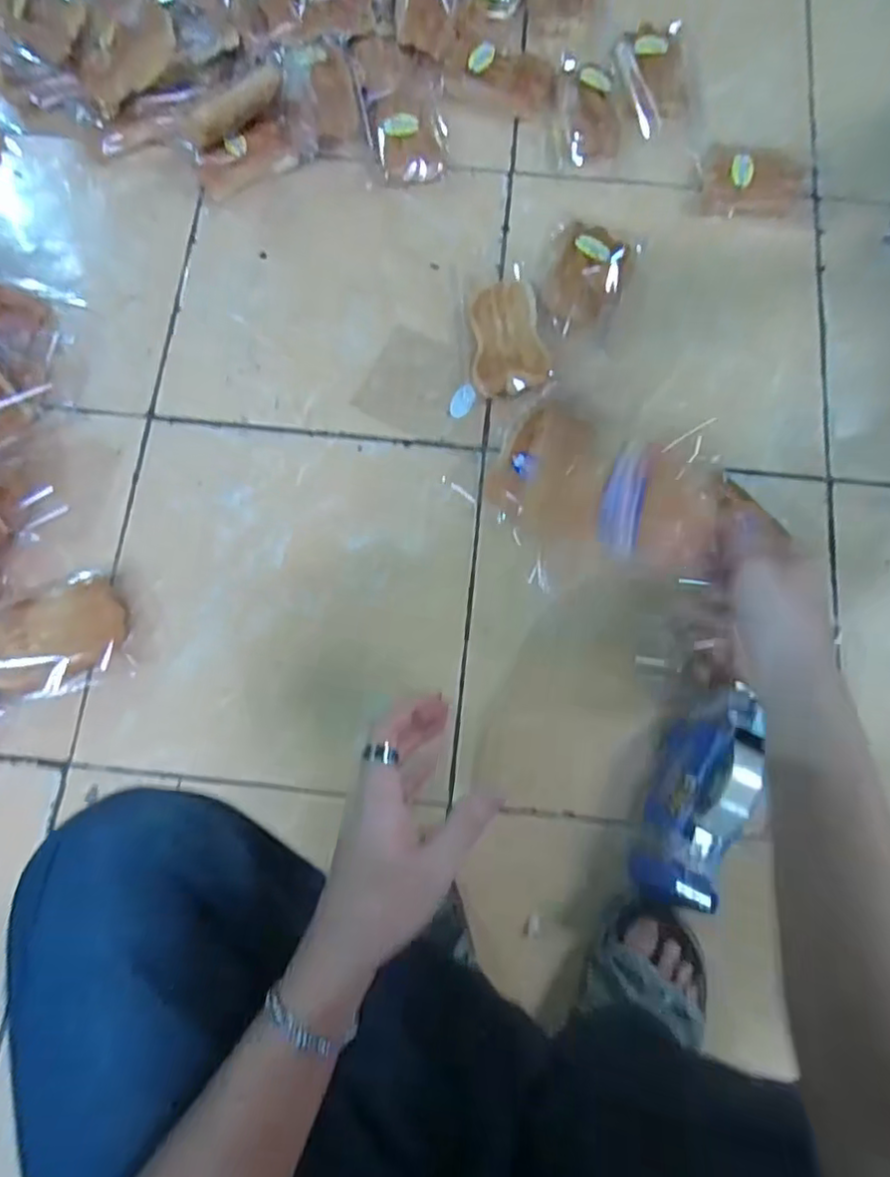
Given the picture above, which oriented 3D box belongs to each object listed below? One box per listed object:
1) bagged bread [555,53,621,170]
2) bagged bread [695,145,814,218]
[{"bbox_3d":[0.193,-0.643,0.849,0.083,0.032,0.139,1,75,0],"label":"bagged bread"},{"bbox_3d":[0.406,-0.528,0.813,0.152,0.039,0.084,-5,76,-1],"label":"bagged bread"}]

